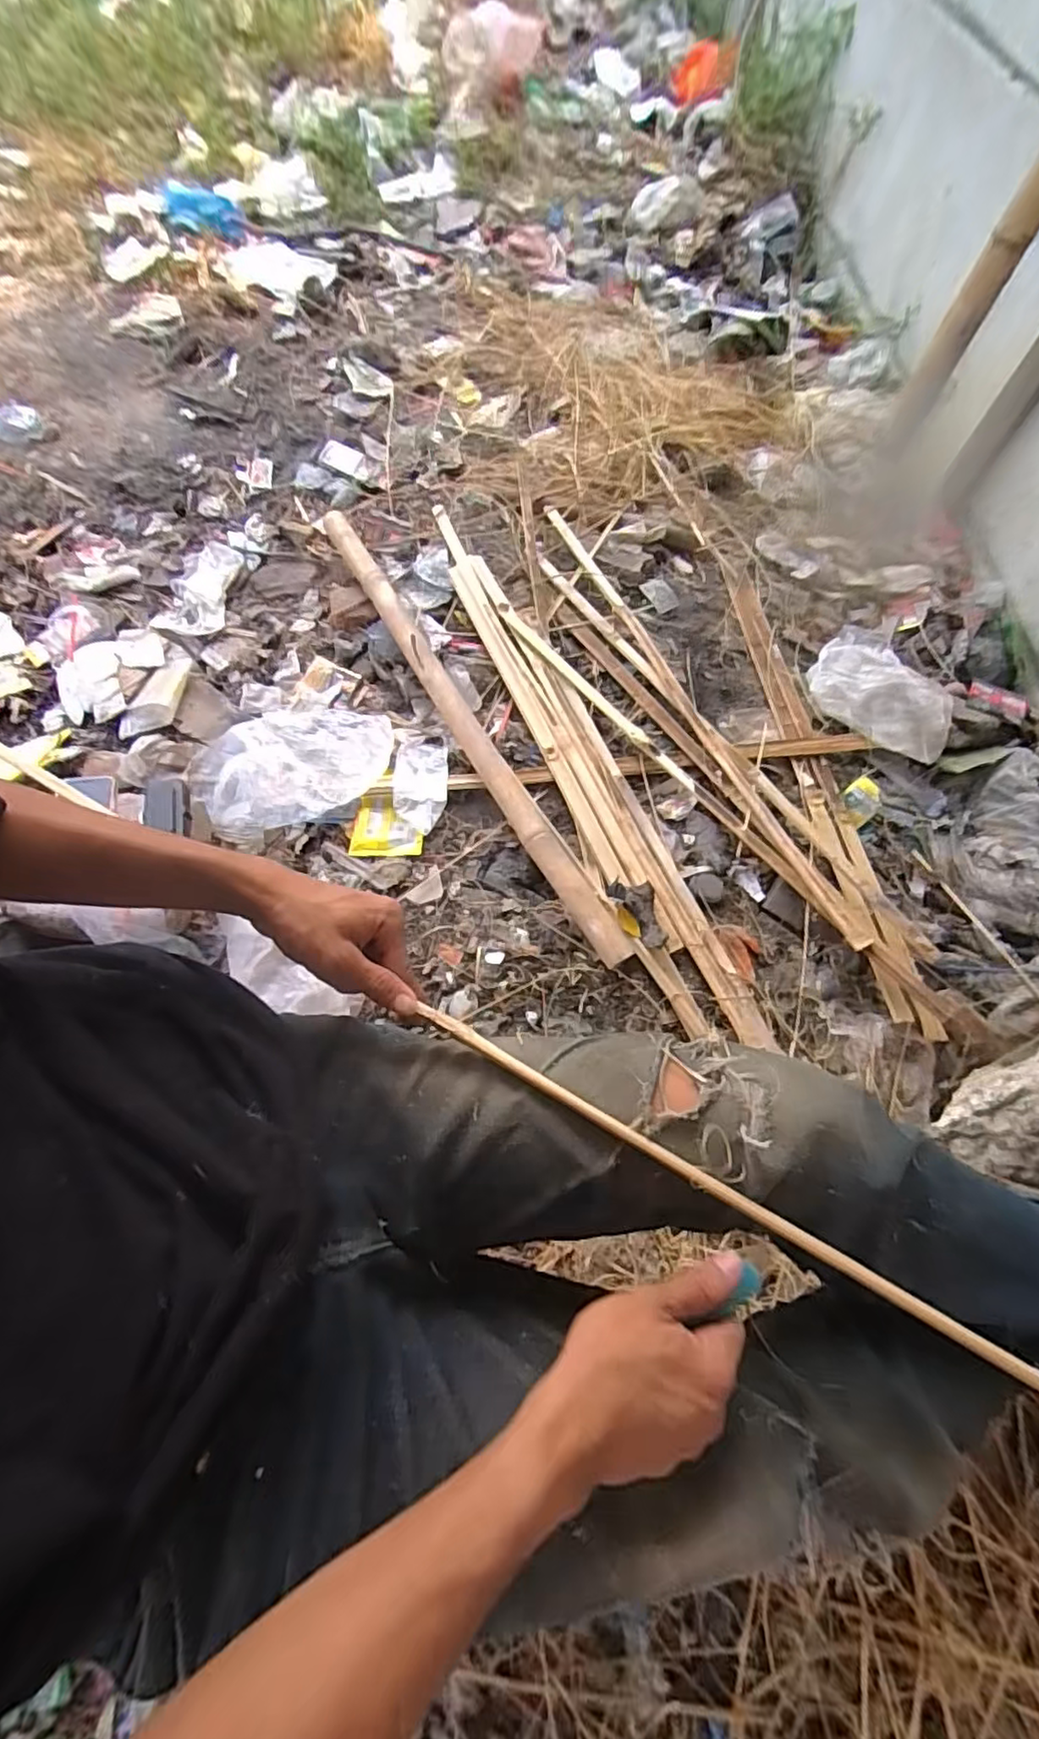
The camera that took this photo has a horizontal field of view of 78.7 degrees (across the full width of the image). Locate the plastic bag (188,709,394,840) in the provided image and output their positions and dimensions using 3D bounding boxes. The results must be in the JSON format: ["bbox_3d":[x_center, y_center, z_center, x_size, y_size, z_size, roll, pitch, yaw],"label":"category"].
[{"bbox_3d":[-0.325,-0.161,0.923,0.281,0.039,0.198,-34,71,-19],"label":"plastic bag"}]

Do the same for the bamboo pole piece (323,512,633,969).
[{"bbox_3d":[-0.096,-0.242,0.951,0.050,0.060,0.891,-26,67,-17],"label":"bamboo pole piece"}]

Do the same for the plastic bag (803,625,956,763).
[{"bbox_3d":[0.607,-0.309,1.024,0.232,0.048,0.229,37,69,15],"label":"plastic bag"}]

